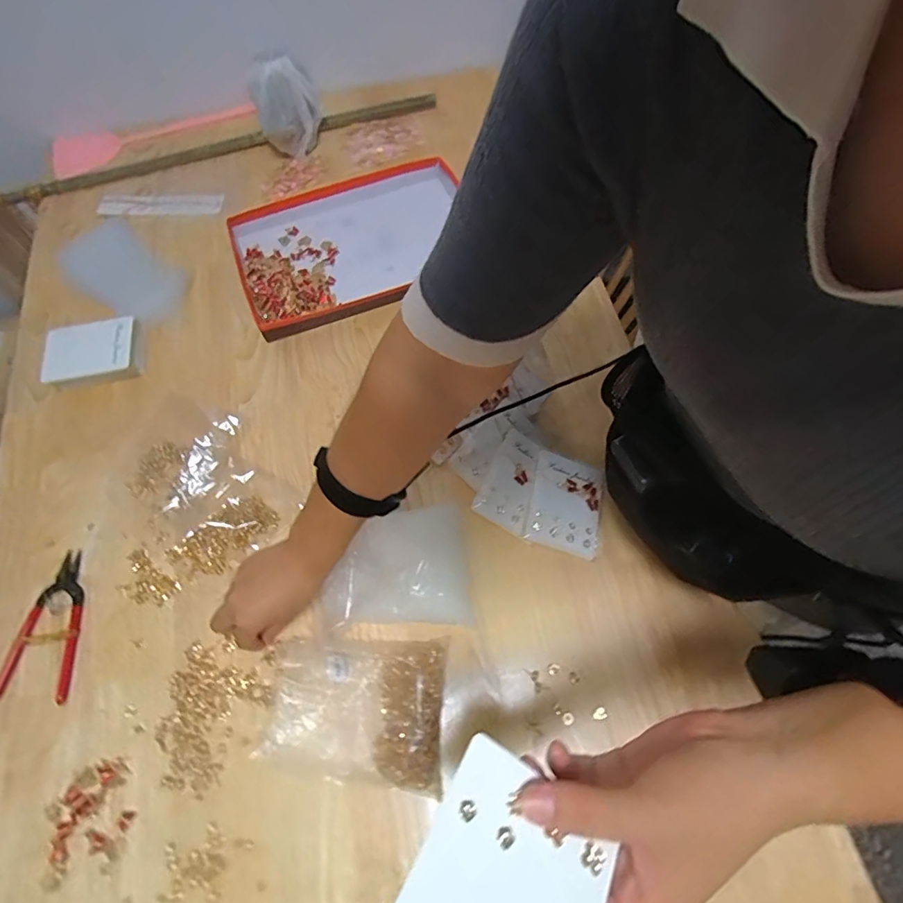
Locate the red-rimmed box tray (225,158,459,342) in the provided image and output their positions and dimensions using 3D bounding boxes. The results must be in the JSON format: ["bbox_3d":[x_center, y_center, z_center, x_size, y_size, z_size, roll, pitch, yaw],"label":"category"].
[{"bbox_3d":[-0.136,-0.296,0.713,0.330,0.031,0.220,-20,67,-8],"label":"red-rimmed box tray"}]

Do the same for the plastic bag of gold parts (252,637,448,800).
[{"bbox_3d":[-0.093,0.245,0.474,0.165,0.027,0.122,2,66,2],"label":"plastic bag of gold parts"}]

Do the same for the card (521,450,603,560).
[{"bbox_3d":[0.126,0.055,0.553,0.081,0.006,0.107,18,64,-4],"label":"card"}]

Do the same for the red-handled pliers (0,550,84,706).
[{"bbox_3d":[-0.420,0.180,0.527,0.074,0.007,0.149,1,66,2],"label":"red-handled pliers"}]

